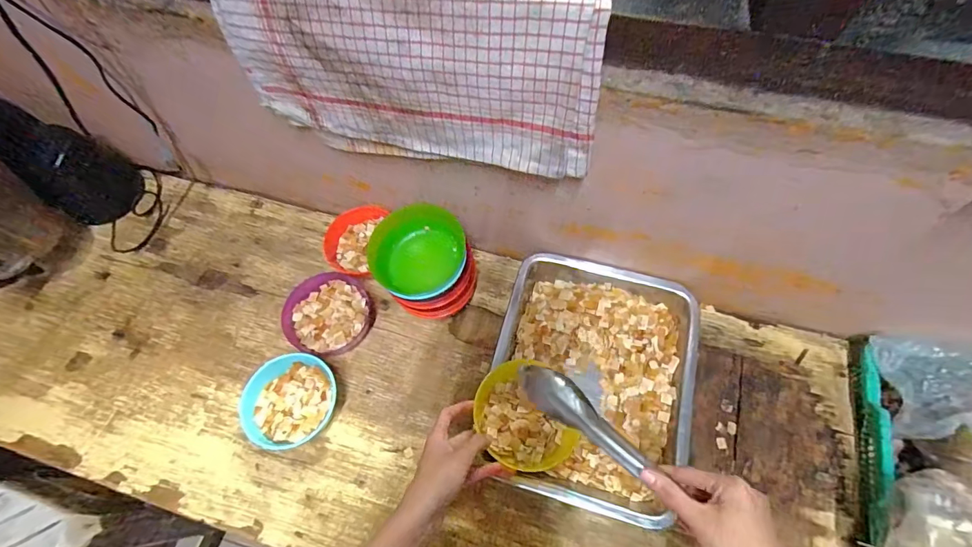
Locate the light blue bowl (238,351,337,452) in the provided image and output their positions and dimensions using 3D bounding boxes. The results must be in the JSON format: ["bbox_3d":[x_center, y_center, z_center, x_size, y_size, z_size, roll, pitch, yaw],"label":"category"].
[{"bbox_3d":[-0.240,0.164,0.548,0.104,0.058,0.113,0,62,1],"label":"light blue bowl"}]

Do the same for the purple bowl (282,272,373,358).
[{"bbox_3d":[-0.222,0.059,0.616,0.113,0.037,0.115,19,64,10],"label":"purple bowl"}]

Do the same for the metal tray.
[{"bbox_3d":[0.133,0.131,0.560,0.241,0.049,0.302,14,63,8],"label":"metal tray"}]

